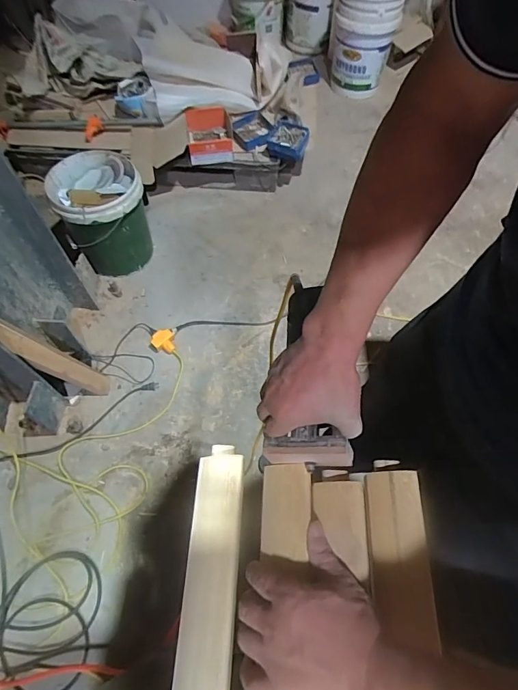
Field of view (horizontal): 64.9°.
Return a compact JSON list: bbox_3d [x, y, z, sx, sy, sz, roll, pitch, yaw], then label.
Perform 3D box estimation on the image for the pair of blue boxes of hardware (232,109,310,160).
[{"bbox_3d":[0.043,-0.877,1.679,0.335,0.076,0.198,27,65,16],"label":"pair of blue boxes of hardware"}]

